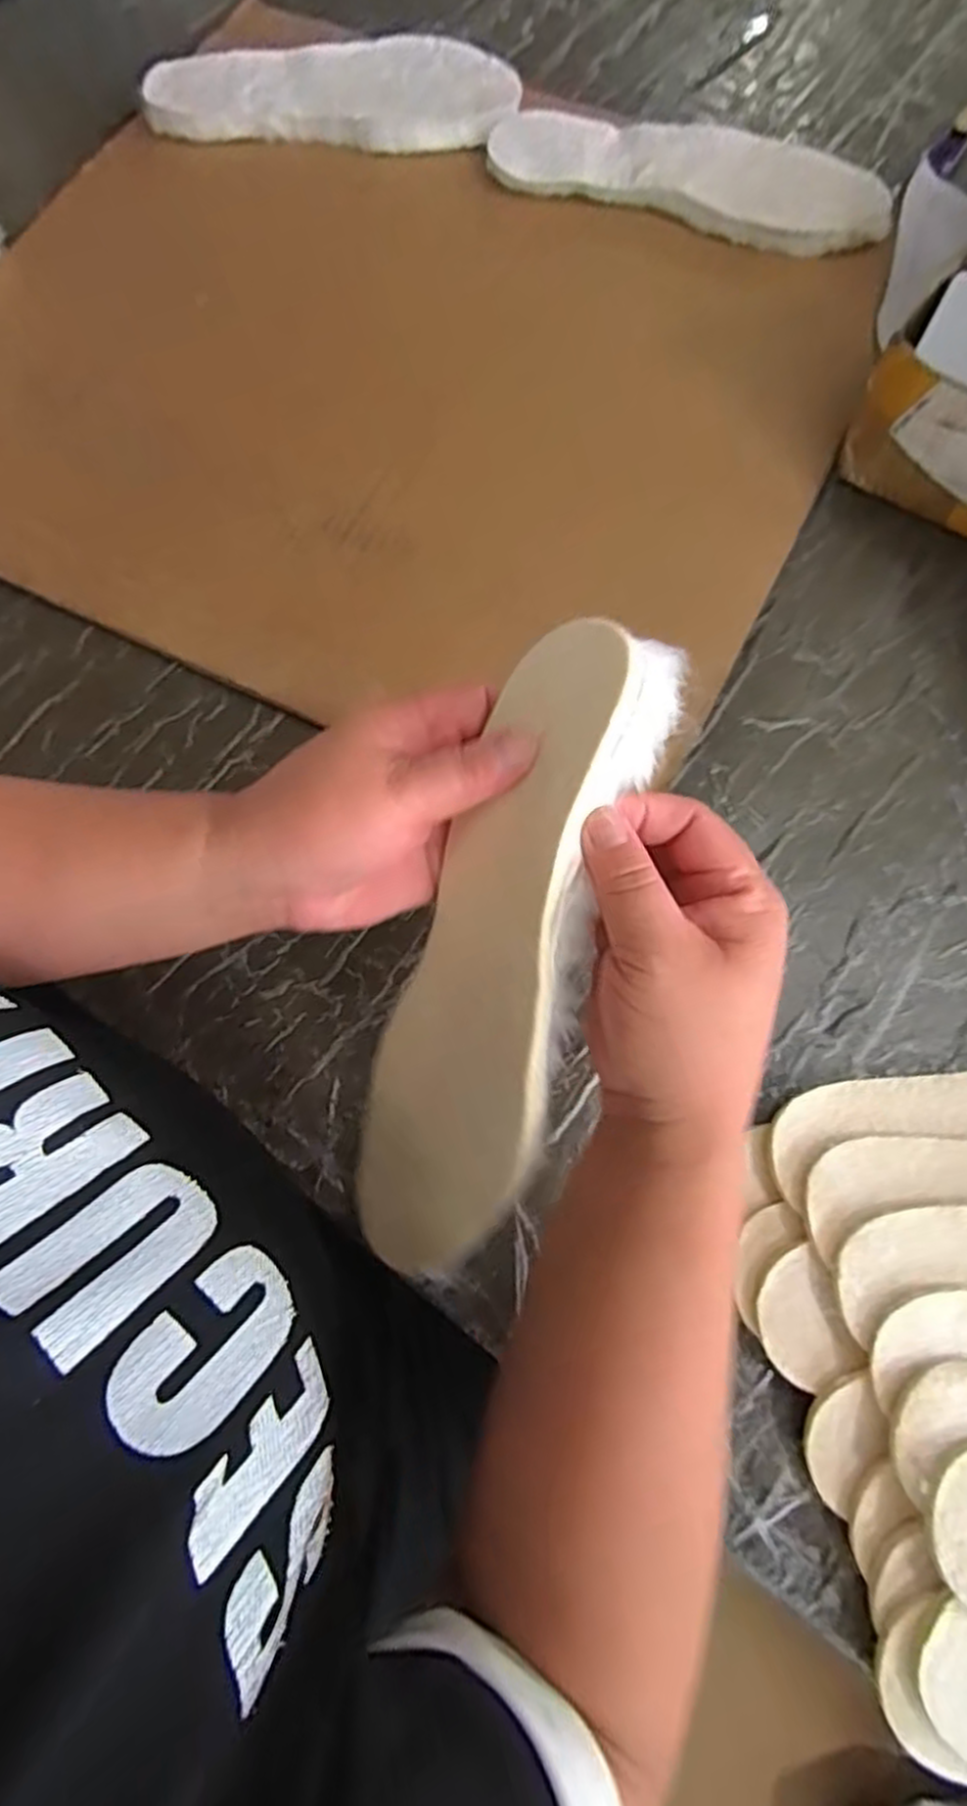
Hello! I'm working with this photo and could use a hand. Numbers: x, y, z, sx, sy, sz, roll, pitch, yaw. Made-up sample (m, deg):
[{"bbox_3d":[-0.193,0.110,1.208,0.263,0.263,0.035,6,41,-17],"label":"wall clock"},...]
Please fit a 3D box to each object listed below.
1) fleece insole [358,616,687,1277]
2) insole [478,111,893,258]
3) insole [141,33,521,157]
[{"bbox_3d":[0.004,0.032,0.304,0.087,0.027,0.269,38,118,43],"label":"fleece insole"},{"bbox_3d":[0.144,-0.515,0.555,0.275,0.018,0.083,17,75,7],"label":"insole"},{"bbox_3d":[-0.113,-0.612,0.592,0.274,0.023,0.091,7,74,4],"label":"insole"}]

